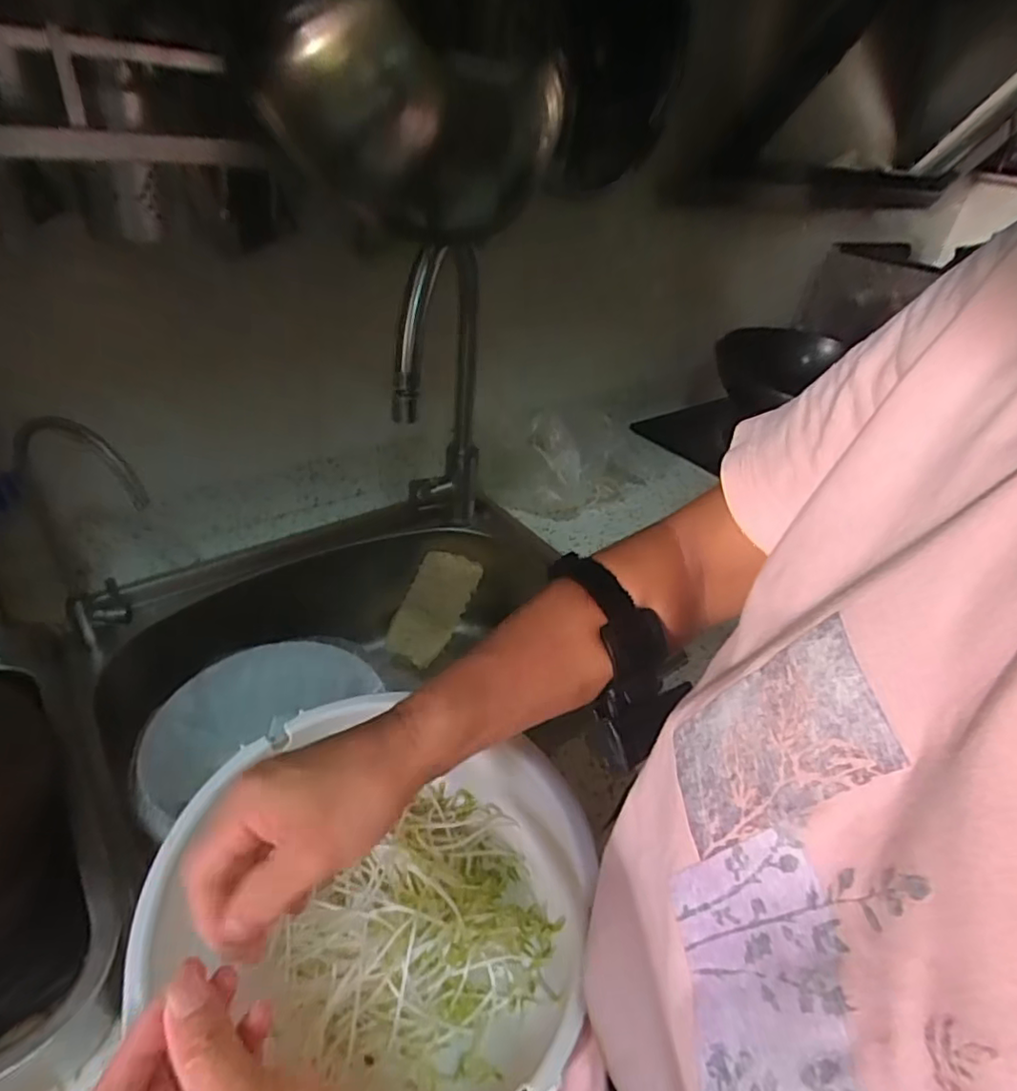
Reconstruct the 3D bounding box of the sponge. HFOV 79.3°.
[{"bbox_3d":[-0.107,0.088,0.892,0.086,0.164,0.021,26,6,-12],"label":"sponge"}]

